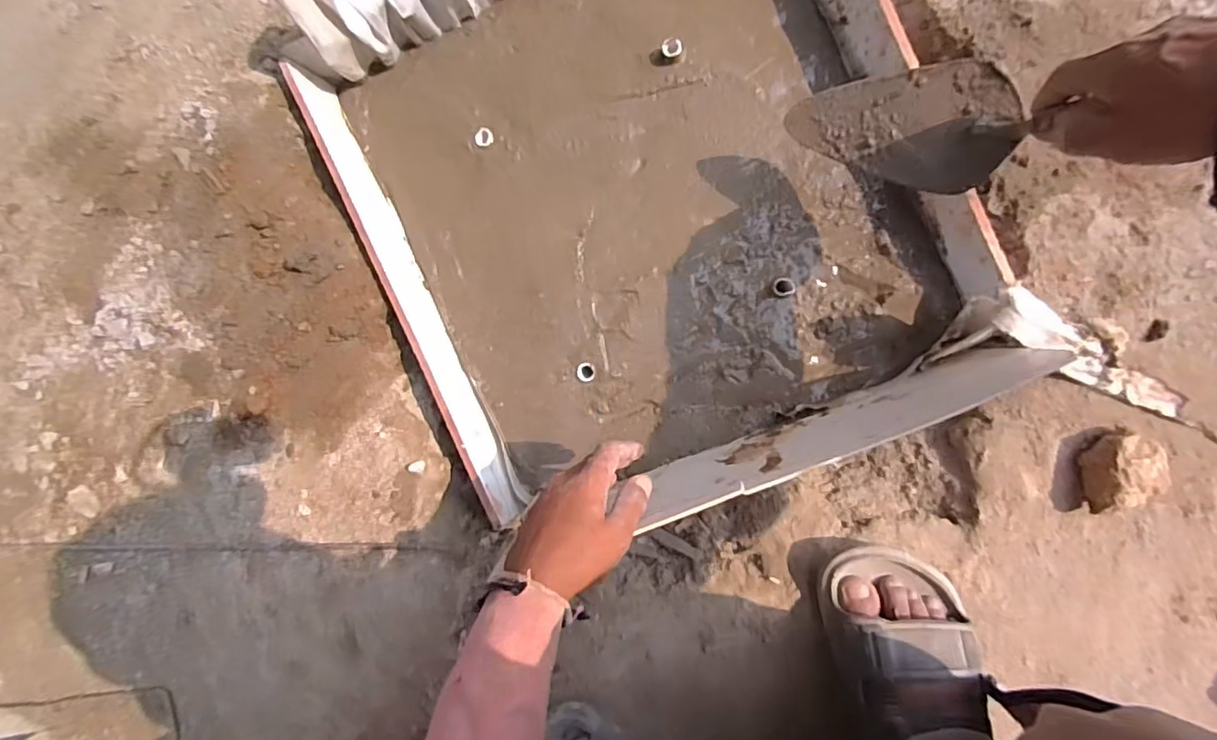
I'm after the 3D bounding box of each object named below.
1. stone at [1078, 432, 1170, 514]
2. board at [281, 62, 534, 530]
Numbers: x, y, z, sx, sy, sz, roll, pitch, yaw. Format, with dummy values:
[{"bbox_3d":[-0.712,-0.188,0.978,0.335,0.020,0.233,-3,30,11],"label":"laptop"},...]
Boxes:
[{"bbox_3d":[0.415,0.081,0.456,0.052,0.031,0.060,-3,89,5],"label":"stone"},{"bbox_3d":[-0.196,-0.079,0.559,0.009,0.062,0.486,-28,85,26],"label":"board"}]

